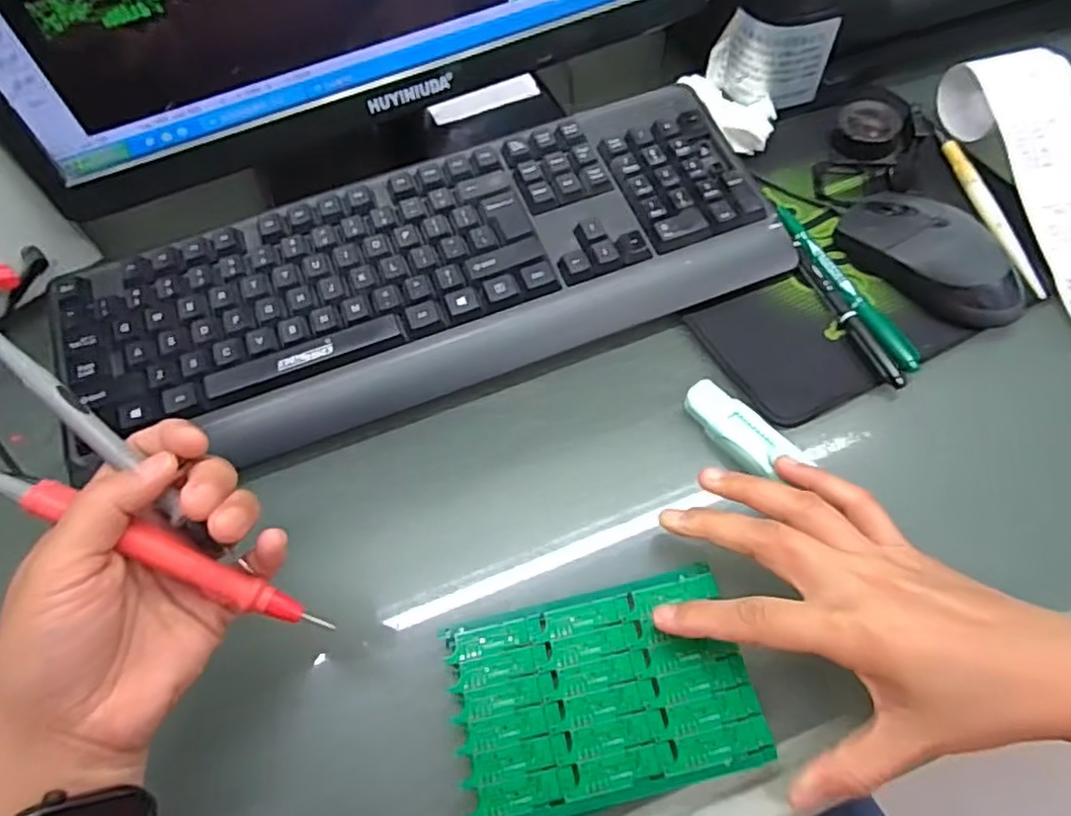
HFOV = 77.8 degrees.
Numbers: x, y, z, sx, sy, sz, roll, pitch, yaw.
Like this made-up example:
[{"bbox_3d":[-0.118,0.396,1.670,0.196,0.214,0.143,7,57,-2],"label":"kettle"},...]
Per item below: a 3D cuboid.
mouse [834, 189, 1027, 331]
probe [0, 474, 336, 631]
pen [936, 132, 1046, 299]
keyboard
[{"bbox_3d":[0.237,-0.093,0.401,0.055,0.032,0.112,-28,63,-12],"label":"mouse"},{"bbox_3d":[-0.145,0.057,0.260,0.140,0.018,0.014,28,64,-6],"label":"probe"},{"bbox_3d":[0.296,-0.133,0.435,0.011,0.006,0.147,-7,61,0],"label":"pen"},{"bbox_3d":[-0.062,-0.081,0.413,0.422,0.042,0.152,-21,62,-8],"label":"keyboard"}]

